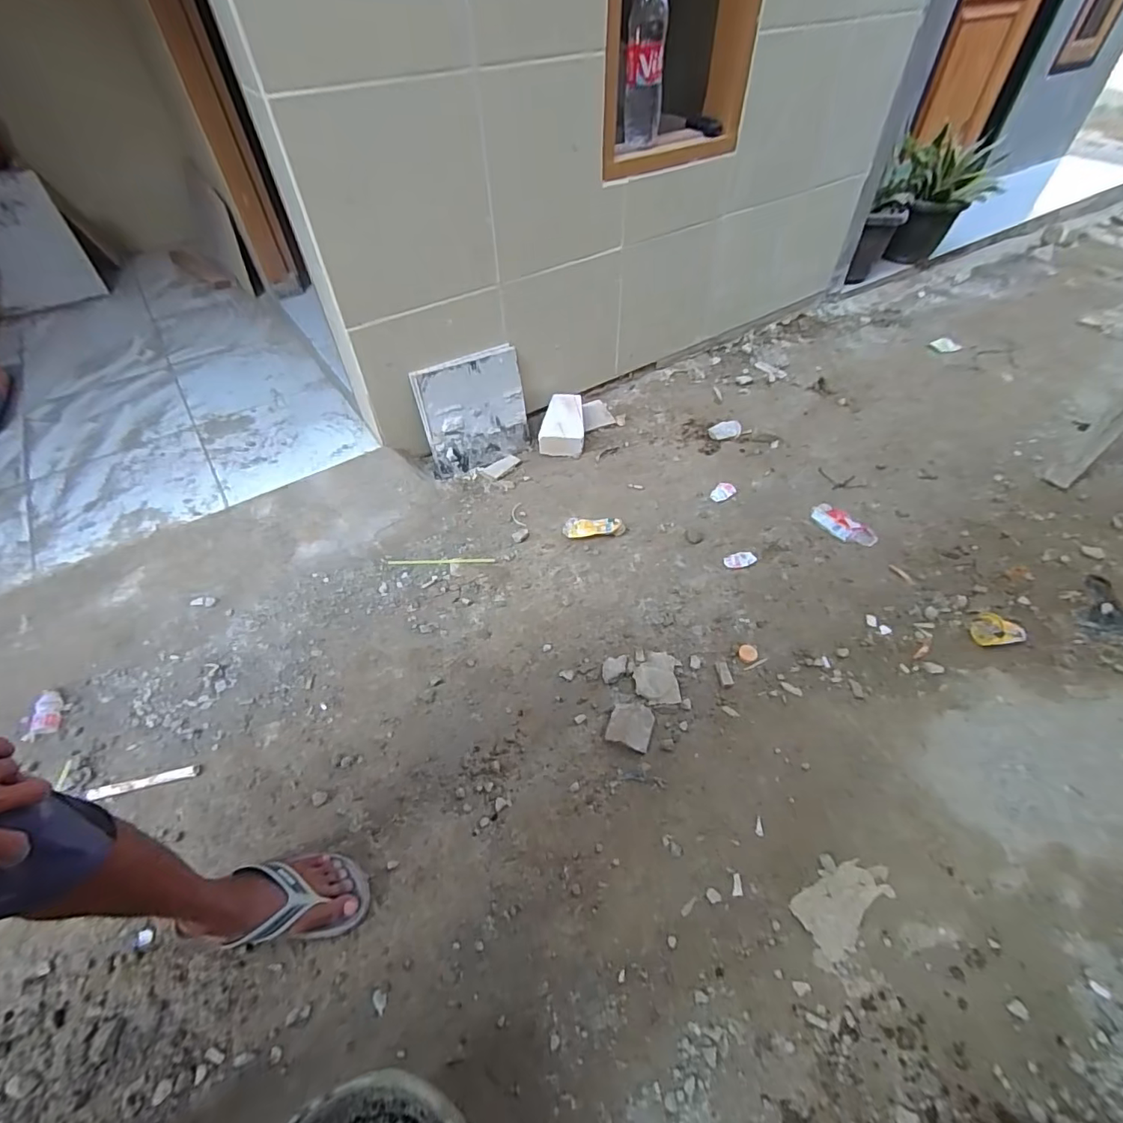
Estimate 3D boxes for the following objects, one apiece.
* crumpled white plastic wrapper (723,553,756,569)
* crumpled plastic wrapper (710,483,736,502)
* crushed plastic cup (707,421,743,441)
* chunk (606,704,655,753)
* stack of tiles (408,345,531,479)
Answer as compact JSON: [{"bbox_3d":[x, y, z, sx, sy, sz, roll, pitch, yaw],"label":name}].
[{"bbox_3d":[0.433,-0.002,1.267,0.078,0.018,0.042,-18,47,-12],"label":"crumpled white plastic wrapper"},{"bbox_3d":[0.440,-0.190,1.428,0.080,0.010,0.050,-35,52,-26],"label":"crumpled plastic wrapper"},{"bbox_3d":[0.501,-0.399,1.590,0.099,0.019,0.072,-17,53,-12],"label":"crushed plastic cup"},{"bbox_3d":[0.132,0.308,0.980,0.077,0.034,0.088,17,54,14],"label":"chunk"},{"bbox_3d":[-0.234,-0.405,1.432,0.294,0.299,0.022,-22,37,-19],"label":"stack of tiles"}]

